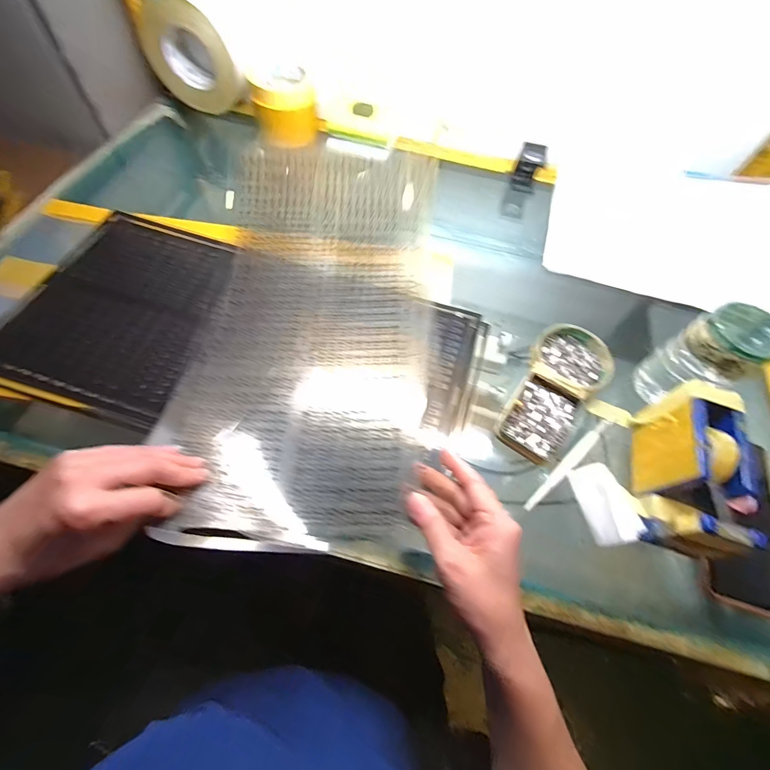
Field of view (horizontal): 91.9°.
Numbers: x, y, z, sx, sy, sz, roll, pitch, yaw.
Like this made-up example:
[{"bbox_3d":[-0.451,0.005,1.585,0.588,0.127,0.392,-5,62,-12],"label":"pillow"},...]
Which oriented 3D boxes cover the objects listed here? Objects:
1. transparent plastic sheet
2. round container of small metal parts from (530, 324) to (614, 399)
[{"bbox_3d":[-0.072,-0.090,0.415,0.249,0.041,0.496,2,64,2],"label":"transparent plastic sheet"},{"bbox_3d":[0.207,-0.027,0.413,0.081,0.018,0.081,2,61,-3],"label":"round container of small metal parts"}]

